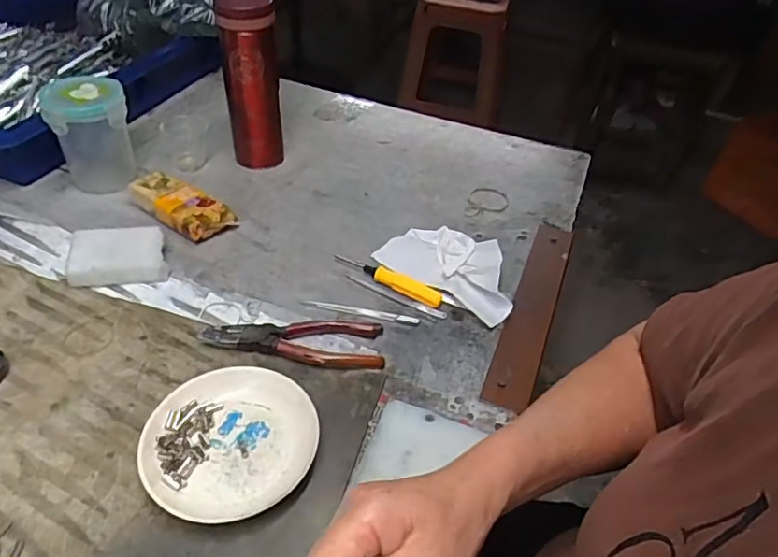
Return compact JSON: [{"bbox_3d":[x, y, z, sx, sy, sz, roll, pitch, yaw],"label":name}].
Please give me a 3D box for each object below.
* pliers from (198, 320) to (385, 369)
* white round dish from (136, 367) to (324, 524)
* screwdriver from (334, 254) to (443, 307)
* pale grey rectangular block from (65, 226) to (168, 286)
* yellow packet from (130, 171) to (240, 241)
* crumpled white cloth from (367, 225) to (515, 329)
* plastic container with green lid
[{"bbox_3d":[-0.082,0.053,0.497,0.150,0.015,0.053,2,42,-5],"label":"pliers"},{"bbox_3d":[-0.113,0.117,0.418,0.119,0.022,0.110,3,42,-3],"label":"white round dish"},{"bbox_3d":[-0.001,-0.002,0.563,0.118,0.015,0.018,27,46,21],"label":"screwdriver"},{"bbox_3d":[-0.258,-0.024,0.555,0.082,0.029,0.063,-8,43,-15],"label":"pale grey rectangular block"},{"bbox_3d":[-0.219,-0.079,0.615,0.106,0.035,0.049,29,47,24],"label":"yellow packet"},{"bbox_3d":[0.067,-0.021,0.582,0.148,0.032,0.100,28,46,22],"label":"crumpled white cloth"},{"bbox_3d":[-0.320,-0.153,0.628,0.074,0.117,0.067,-13,45,-20],"label":"plastic container with green lid"}]

